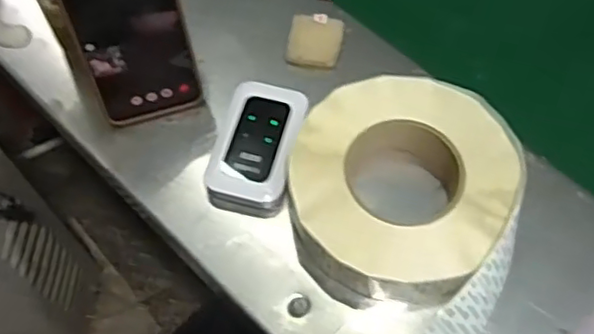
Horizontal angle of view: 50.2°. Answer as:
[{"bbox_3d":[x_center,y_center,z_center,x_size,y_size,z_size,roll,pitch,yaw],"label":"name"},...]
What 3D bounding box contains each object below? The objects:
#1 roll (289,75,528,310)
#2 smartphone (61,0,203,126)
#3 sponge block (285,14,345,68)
[{"bbox_3d":[0.071,0.015,0.445,0.148,0.047,0.163,26,66,13],"label":"roll"},{"bbox_3d":[-0.115,-0.096,0.441,0.075,0.162,0.007,-17,48,-11],"label":"smartphone"},{"bbox_3d":[0.015,-0.105,0.524,0.043,0.012,0.047,12,63,7],"label":"sponge block"}]

